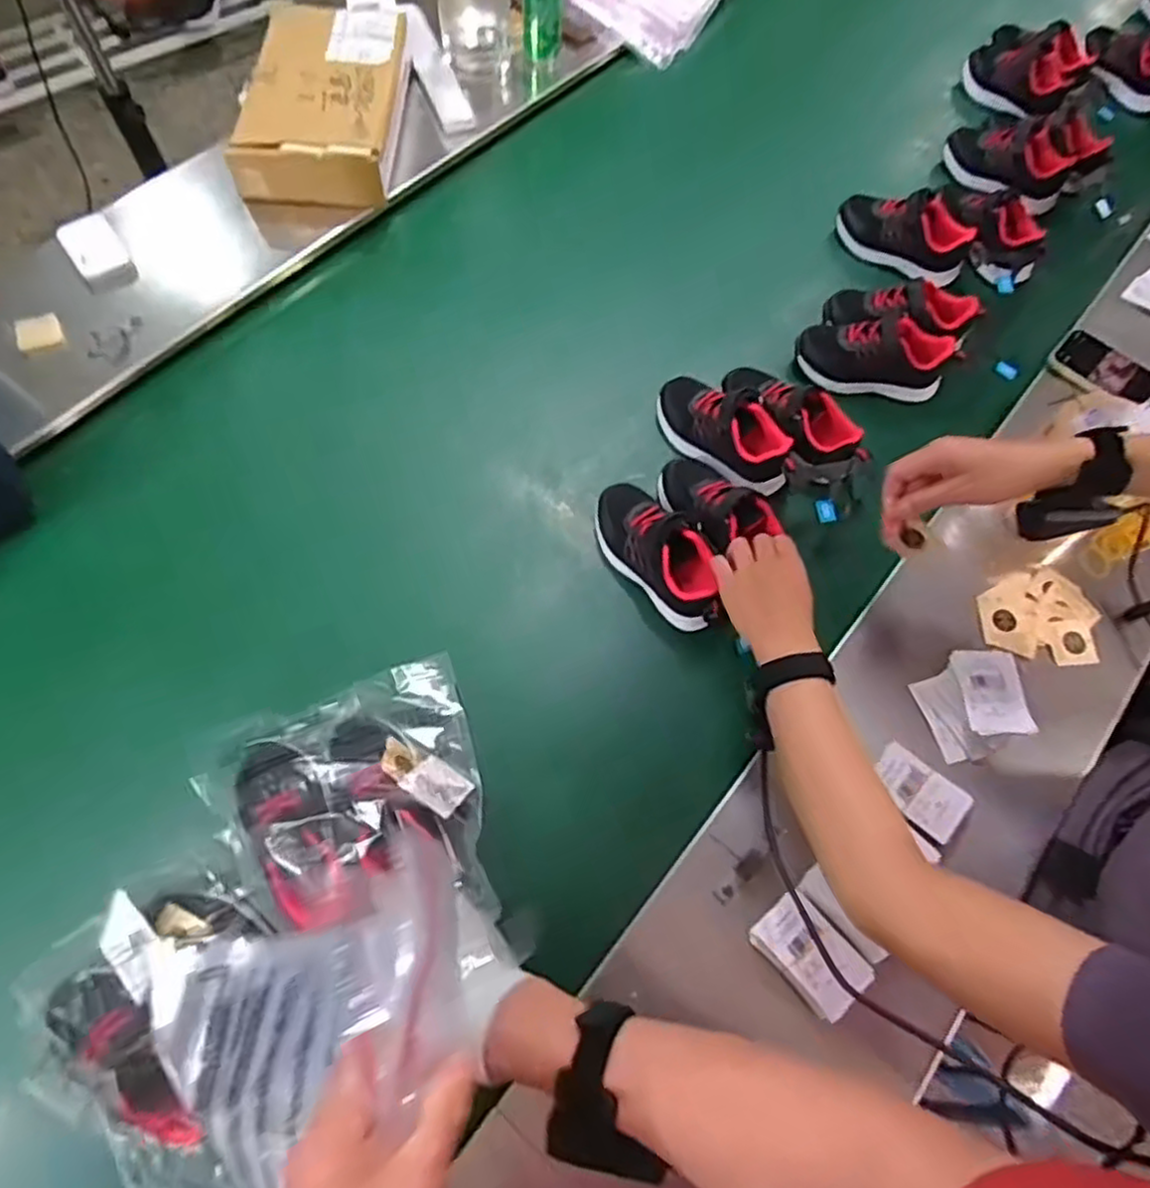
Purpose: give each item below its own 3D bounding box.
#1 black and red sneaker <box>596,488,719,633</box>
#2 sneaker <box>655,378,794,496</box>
[{"bbox_3d":[0.086,-0.037,0.733,0.070,0.078,0.181,-36,72,-17],"label":"black and red sneaker"},{"bbox_3d":[0.161,-0.182,0.803,0.083,0.078,0.165,-41,73,-19],"label":"sneaker"}]

